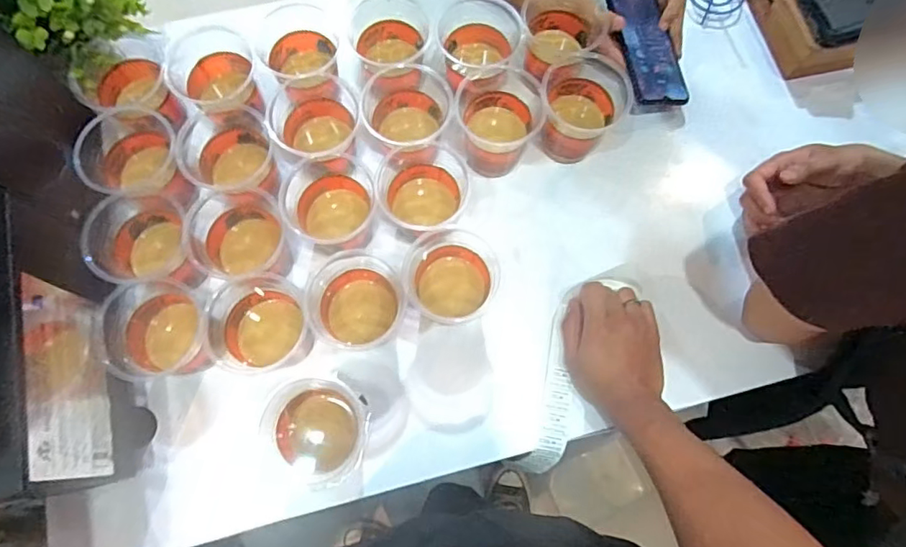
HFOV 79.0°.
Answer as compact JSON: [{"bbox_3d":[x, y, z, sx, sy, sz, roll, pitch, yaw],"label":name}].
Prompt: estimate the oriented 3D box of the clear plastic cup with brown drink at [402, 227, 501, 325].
[{"bbox_3d":[-0.003,0.004,0.564,0.092,0.067,0.086,0,73,-1],"label":"clear plastic cup with brown drink"}]

